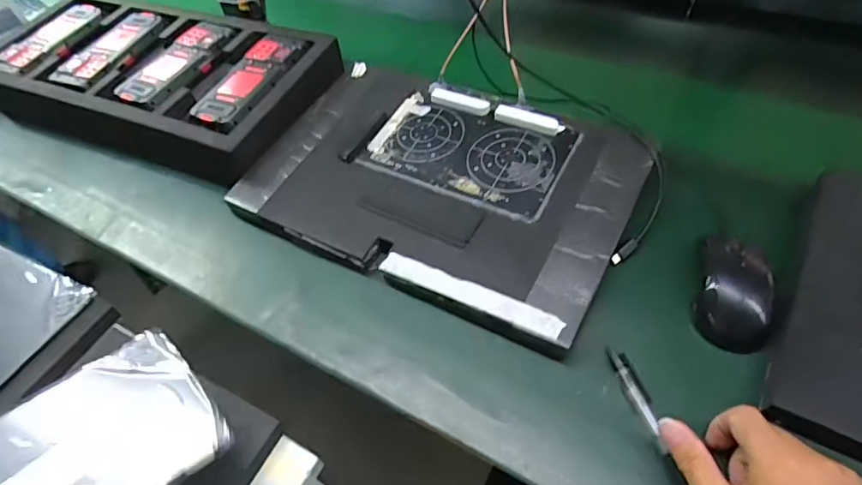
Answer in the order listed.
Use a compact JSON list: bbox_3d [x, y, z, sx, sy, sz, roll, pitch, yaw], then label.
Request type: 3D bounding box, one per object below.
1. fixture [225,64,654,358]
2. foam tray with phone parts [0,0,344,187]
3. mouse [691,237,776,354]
[{"bbox_3d":[0.008,-0.070,0.535,0.386,0.037,0.263,22,58,20],"label":"fixture"},{"bbox_3d":[-0.387,-0.228,0.696,0.511,0.082,0.215,18,56,18],"label":"foam tray with phone parts"},{"bbox_3d":[0.263,0.044,0.439,0.054,0.037,0.091,12,55,14],"label":"mouse"}]

